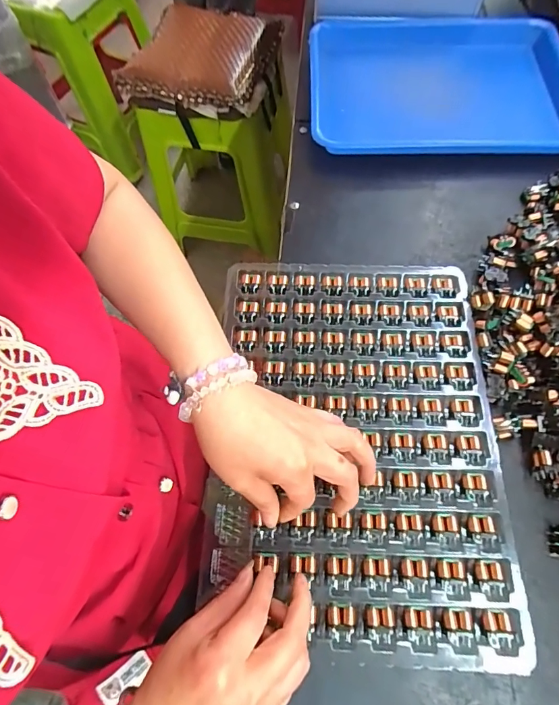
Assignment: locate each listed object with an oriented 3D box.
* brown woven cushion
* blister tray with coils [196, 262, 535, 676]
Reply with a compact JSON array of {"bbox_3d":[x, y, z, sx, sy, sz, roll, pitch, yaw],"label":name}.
[{"bbox_3d":[-0.170,-0.677,0.924,0.303,0.049,0.316,12,67,8],"label":"brown woven cushion"},{"bbox_3d":[0.063,0.063,0.353,0.236,0.014,0.330,2,67,2],"label":"blister tray with coils"}]

